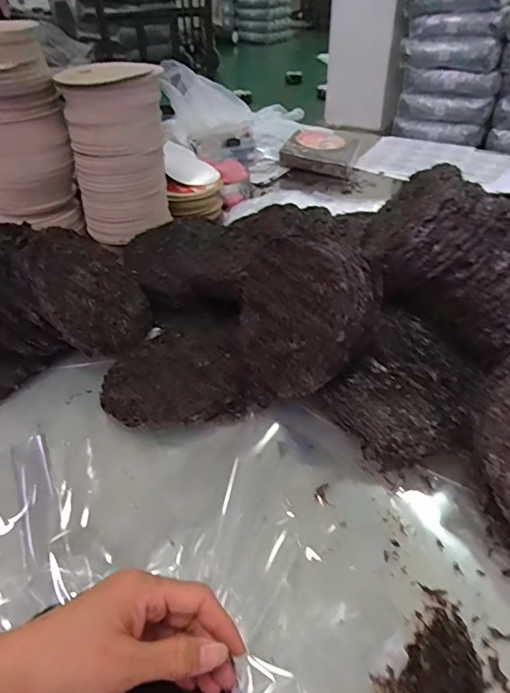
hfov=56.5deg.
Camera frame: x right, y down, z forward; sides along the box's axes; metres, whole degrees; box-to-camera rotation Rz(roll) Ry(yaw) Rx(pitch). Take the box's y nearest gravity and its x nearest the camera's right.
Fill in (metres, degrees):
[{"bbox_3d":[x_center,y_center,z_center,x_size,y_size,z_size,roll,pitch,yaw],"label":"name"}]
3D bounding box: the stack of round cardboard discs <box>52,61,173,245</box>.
[{"bbox_3d":[-0.244,-0.340,0.850,0.166,0.273,0.140,-15,41,-15],"label":"stack of round cardboard discs"}]

